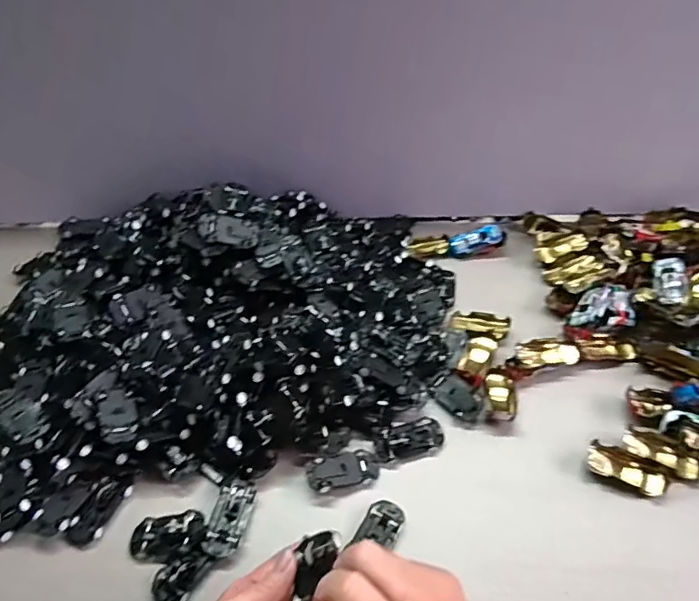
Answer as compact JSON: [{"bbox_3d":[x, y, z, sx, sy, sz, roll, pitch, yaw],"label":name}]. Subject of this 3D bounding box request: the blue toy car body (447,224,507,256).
[{"bbox_3d":[0.160,-0.074,0.652,0.071,0.021,0.026,-17,45,6],"label":"blue toy car body"}]

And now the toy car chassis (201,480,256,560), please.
[{"bbox_3d":[-0.100,0.184,0.434,0.031,0.005,0.059,20,50,-4],"label":"toy car chassis"}]

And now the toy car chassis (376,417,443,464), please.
[{"bbox_3d":[0.056,0.127,0.474,0.061,0.014,0.030,-11,45,-5],"label":"toy car chassis"}]

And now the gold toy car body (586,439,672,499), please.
[{"bbox_3d":[0.237,0.142,0.439,0.063,0.015,0.032,23,52,26],"label":"gold toy car body"}]

